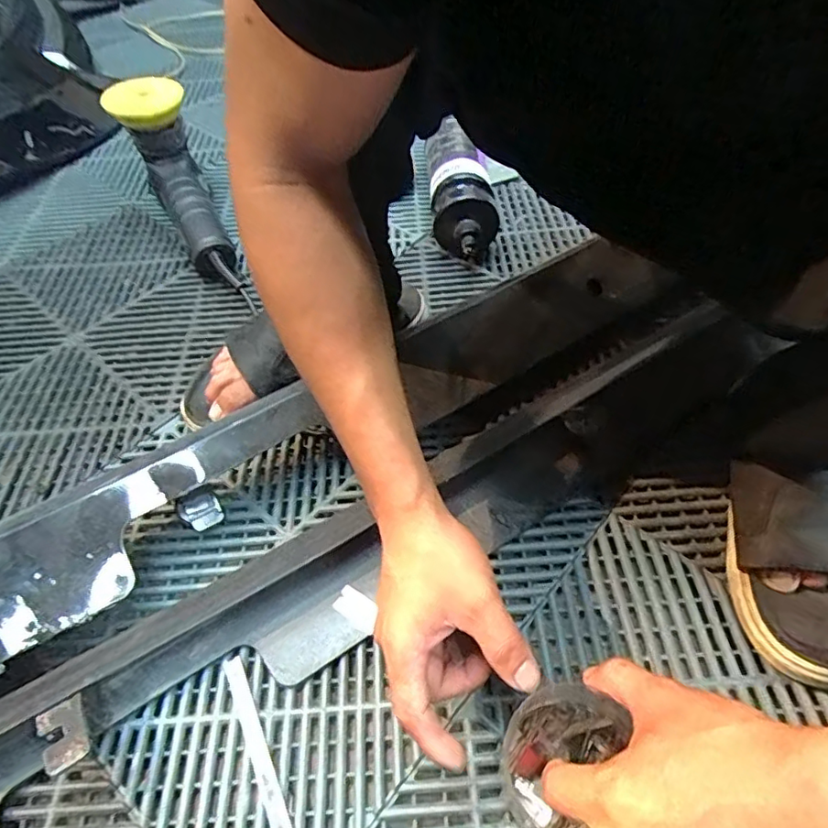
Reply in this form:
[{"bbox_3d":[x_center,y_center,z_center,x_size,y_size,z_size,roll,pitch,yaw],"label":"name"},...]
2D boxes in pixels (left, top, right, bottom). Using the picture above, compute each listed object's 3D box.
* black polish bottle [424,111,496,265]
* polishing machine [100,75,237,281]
[{"bbox_3d":[0.059,-0.286,0.743,0.077,0.067,0.218,-6,65,1],"label":"black polish bottle"},{"bbox_3d":[-0.306,-0.307,0.748,0.087,0.114,0.318,-23,70,-13],"label":"polishing machine"}]

